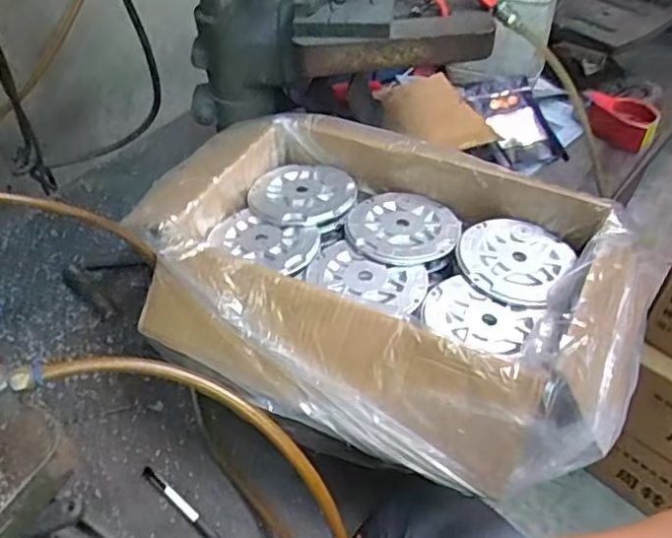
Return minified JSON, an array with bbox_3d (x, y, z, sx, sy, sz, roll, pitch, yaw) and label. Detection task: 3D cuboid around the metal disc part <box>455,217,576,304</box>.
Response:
[{"bbox_3d":[0.202,-0.016,0.723,0.116,0.013,0.127,-2,46,2],"label":"metal disc part"}]

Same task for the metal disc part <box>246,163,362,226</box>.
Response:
[{"bbox_3d":[-0.043,-0.099,0.824,0.127,0.012,0.129,-2,46,2],"label":"metal disc part"}]

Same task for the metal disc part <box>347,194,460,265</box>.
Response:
[{"bbox_3d":[0.082,-0.053,0.772,0.133,0.011,0.122,-2,46,2],"label":"metal disc part"}]

